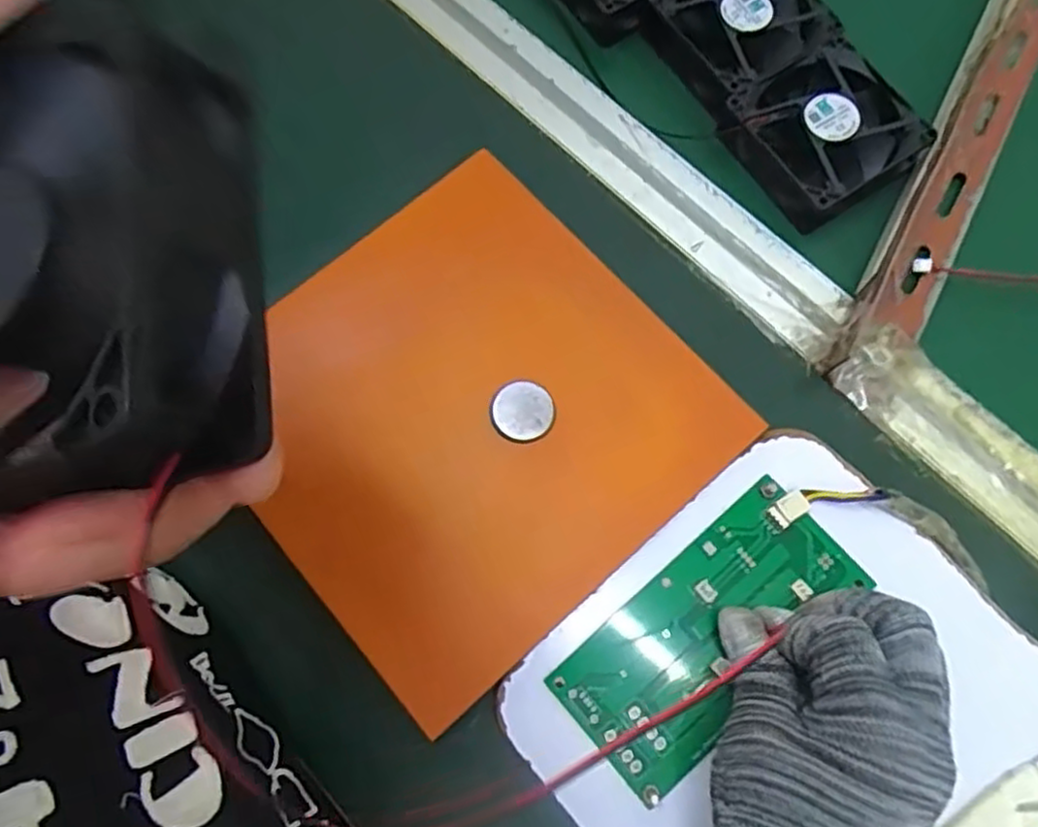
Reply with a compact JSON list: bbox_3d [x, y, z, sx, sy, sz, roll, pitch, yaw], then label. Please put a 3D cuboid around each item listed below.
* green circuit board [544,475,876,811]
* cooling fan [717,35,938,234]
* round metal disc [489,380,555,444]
[{"bbox_3d":[0.081,0.092,0.304,0.134,0.007,0.063,-44,80,-9],"label":"green circuit board"},{"bbox_3d":[0.165,-0.151,0.381,0.089,0.027,0.080,-33,74,-9],"label":"cooling fan"},{"bbox_3d":[0.002,-0.001,0.328,0.028,0.004,0.028,0,72,1],"label":"round metal disc"}]

